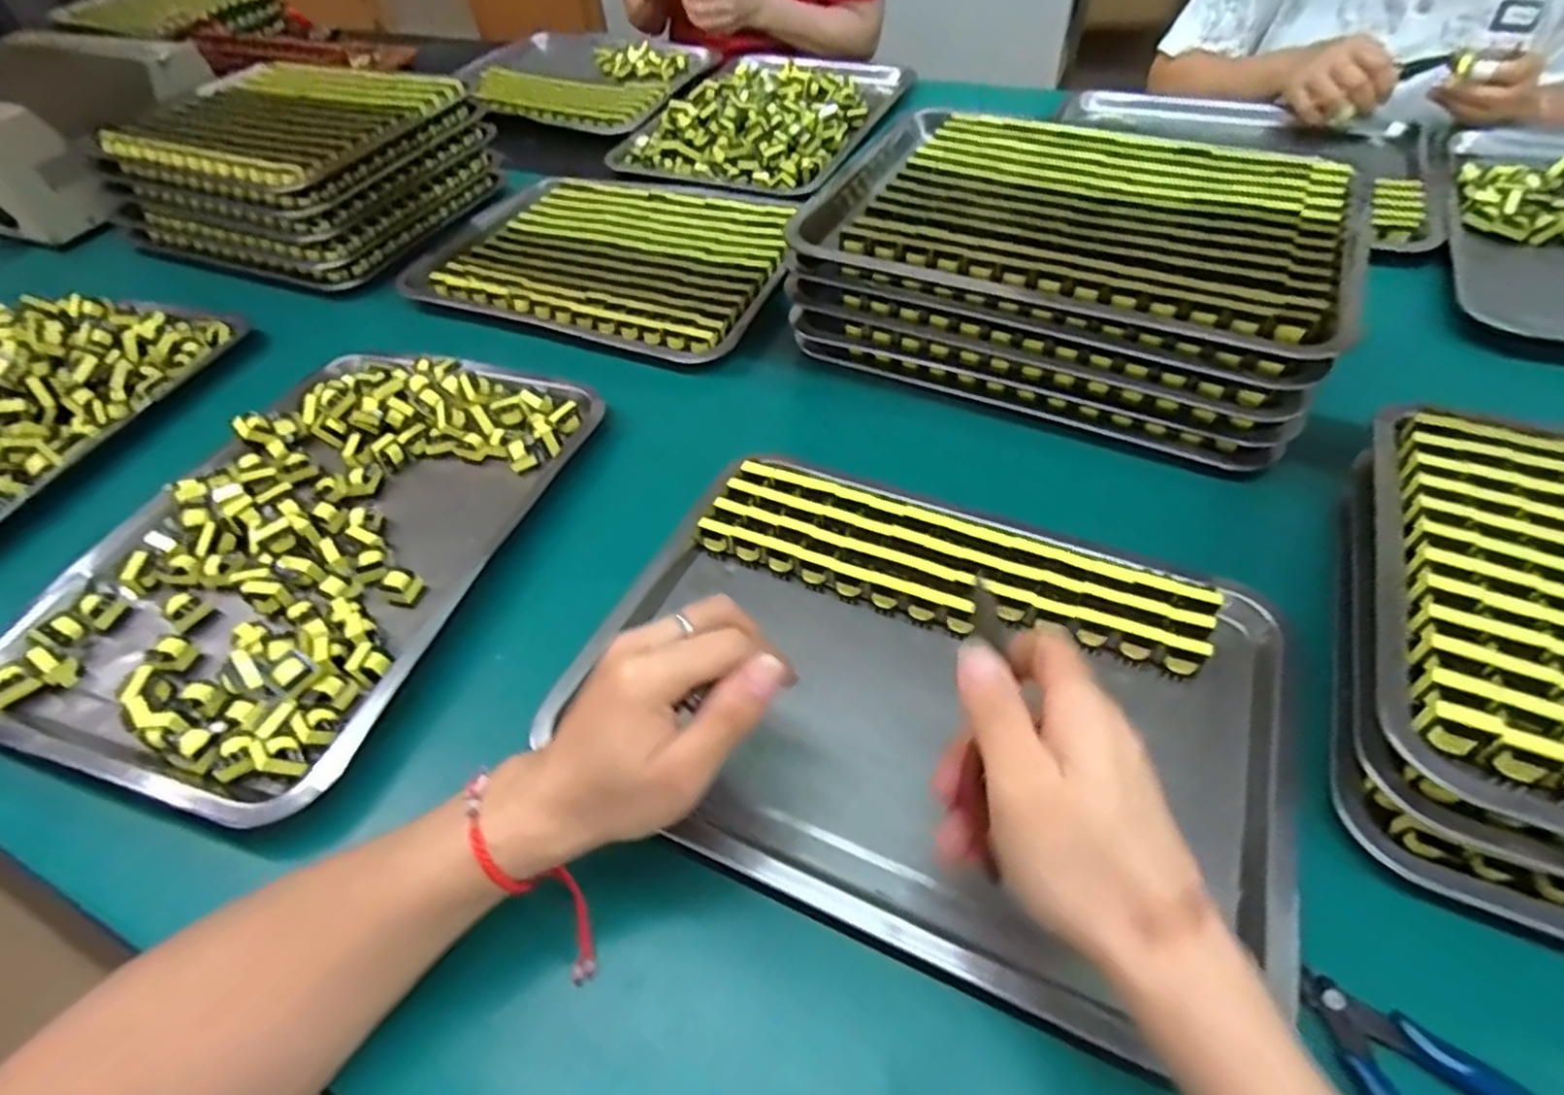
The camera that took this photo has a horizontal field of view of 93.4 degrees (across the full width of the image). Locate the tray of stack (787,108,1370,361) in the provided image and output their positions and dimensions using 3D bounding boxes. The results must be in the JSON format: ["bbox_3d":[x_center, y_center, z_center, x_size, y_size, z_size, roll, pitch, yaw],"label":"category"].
[{"bbox_3d":[0.227,-0.266,0.577,0.383,0.026,0.258,20,54,20],"label":"tray of stack"}]

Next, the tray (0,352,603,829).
[{"bbox_3d":[-0.324,-0.011,0.520,0.272,0.032,0.368,11,52,14],"label":"tray"}]

